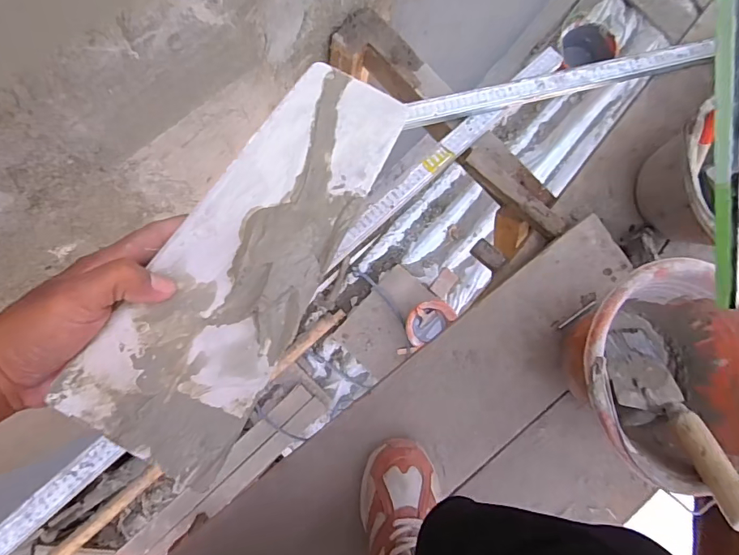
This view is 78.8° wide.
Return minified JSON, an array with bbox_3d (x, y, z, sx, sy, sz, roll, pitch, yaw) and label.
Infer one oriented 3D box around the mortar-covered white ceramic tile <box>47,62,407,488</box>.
[{"bbox_3d":[-0.075,-0.024,0.305,0.102,0.016,0.292,29,75,-2],"label":"mortar-covered white ceramic tile"}]

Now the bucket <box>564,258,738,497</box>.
[{"bbox_3d":[0.363,0.117,0.593,0.240,0.170,0.247,1,82,-6],"label":"bucket"}]

